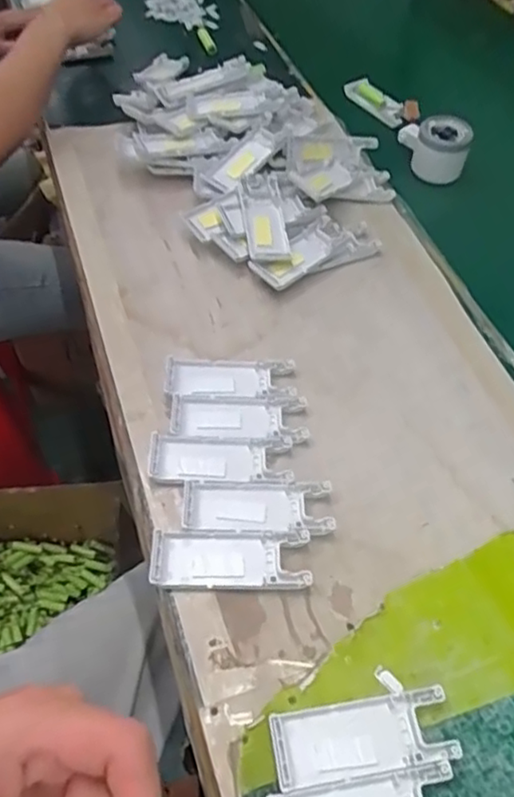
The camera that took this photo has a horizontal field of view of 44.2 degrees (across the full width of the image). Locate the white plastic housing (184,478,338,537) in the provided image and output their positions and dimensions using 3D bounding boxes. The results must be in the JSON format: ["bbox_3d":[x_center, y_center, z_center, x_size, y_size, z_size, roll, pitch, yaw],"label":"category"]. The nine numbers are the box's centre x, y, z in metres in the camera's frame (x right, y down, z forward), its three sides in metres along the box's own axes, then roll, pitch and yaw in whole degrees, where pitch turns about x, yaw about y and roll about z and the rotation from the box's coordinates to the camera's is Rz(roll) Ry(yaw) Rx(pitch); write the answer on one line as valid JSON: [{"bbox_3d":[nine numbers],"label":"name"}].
[{"bbox_3d":[0.001,0.077,0.451,0.104,0.010,0.040,2,53,-3],"label":"white plastic housing"}]

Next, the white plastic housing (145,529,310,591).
[{"bbox_3d":[-0.018,0.109,0.427,0.105,0.010,0.038,1,53,-4],"label":"white plastic housing"}]

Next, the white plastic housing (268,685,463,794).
[{"bbox_3d":[0.061,0.196,0.366,0.103,0.009,0.039,-6,54,-9],"label":"white plastic housing"}]

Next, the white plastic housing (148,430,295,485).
[{"bbox_3d":[-0.027,0.045,0.473,0.104,0.009,0.040,2,53,-3],"label":"white plastic housing"}]

